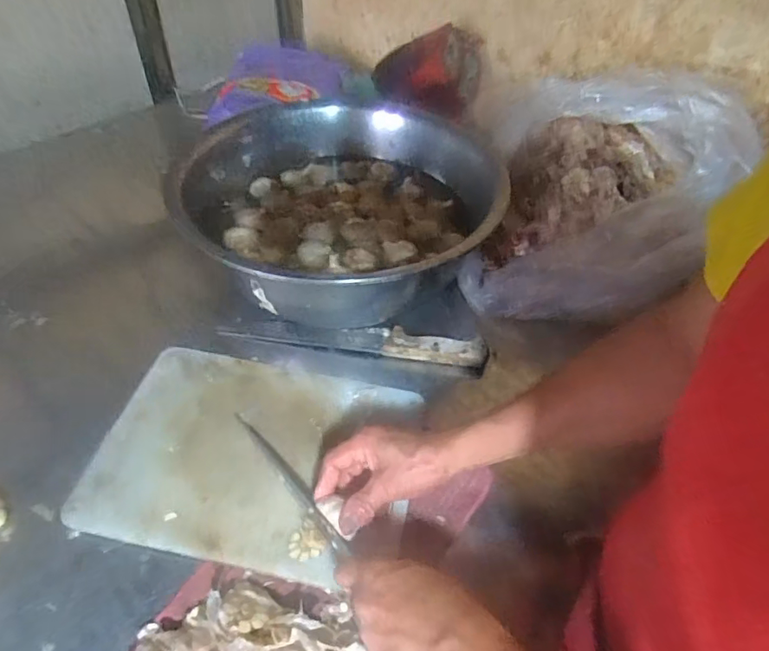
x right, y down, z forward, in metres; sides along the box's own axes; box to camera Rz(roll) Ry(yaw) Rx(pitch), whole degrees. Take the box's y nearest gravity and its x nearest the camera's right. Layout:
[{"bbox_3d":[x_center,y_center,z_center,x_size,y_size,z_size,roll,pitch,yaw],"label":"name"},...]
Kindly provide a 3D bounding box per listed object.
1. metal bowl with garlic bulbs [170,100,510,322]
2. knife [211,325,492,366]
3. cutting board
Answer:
[{"bbox_3d":[-0.082,-0.180,0.790,0.386,0.154,0.433,33,53,25],"label":"metal bowl with garlic bulbs"},{"bbox_3d":[-0.045,0.015,0.709,0.354,0.020,0.044,6,47,2],"label":"knife"},{"bbox_3d":[-0.140,0.134,0.590,0.338,0.021,0.246,10,47,6],"label":"cutting board"}]

